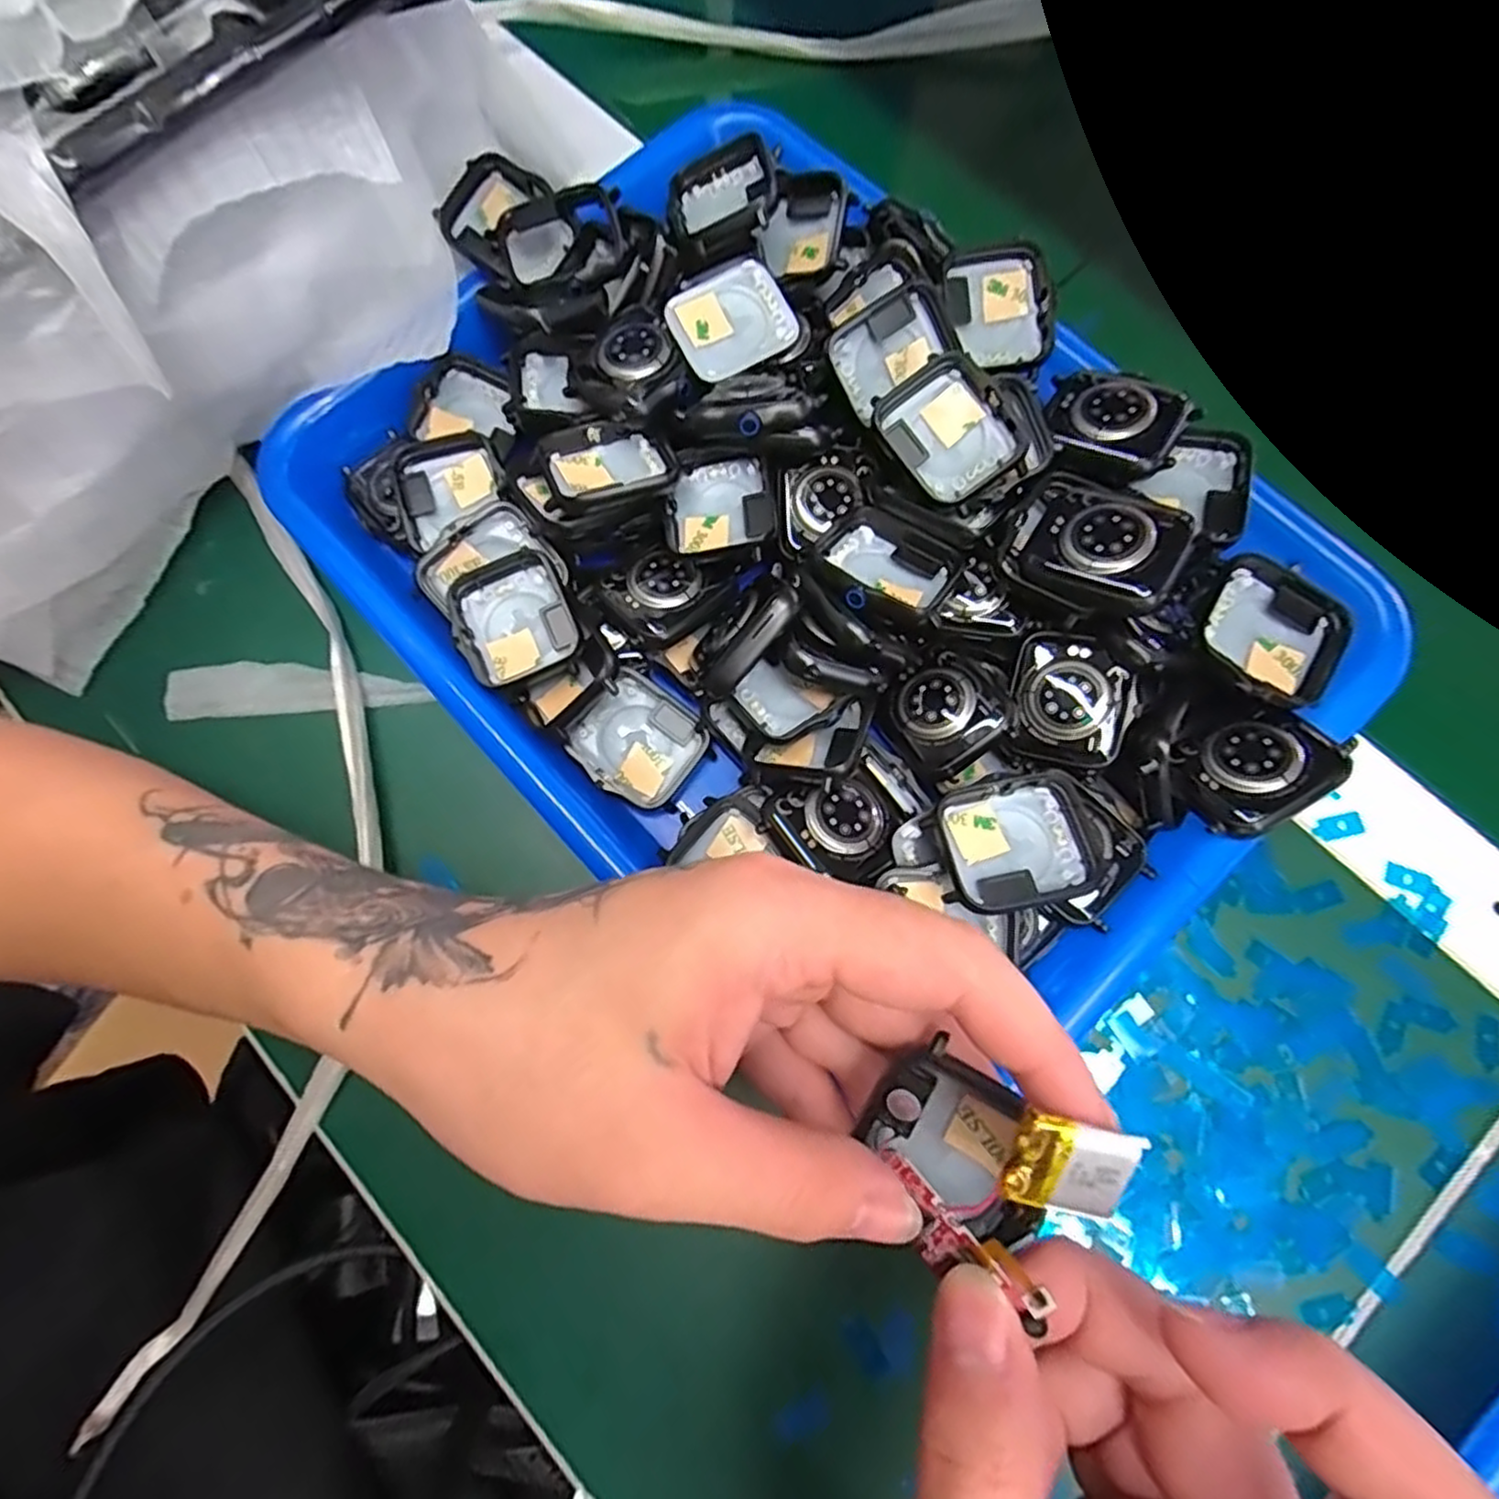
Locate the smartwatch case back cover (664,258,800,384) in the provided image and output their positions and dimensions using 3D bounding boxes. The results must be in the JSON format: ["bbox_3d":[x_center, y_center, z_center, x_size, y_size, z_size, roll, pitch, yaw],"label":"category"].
[{"bbox_3d":[-0.007,-0.144,0.239,0.039,0.009,0.033,-26,77,-6],"label":"smartwatch case back cover"}]

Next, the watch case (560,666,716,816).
[{"bbox_3d":[-0.037,-0.002,0.242,0.044,0.016,0.038,41,85,-9],"label":"watch case"}]

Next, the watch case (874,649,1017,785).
[{"bbox_3d":[0.063,-0.013,0.234,0.037,0.011,0.038,-39,64,8],"label":"watch case"}]

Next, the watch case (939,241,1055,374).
[{"bbox_3d":[0.087,-0.153,0.252,0.034,0.010,0.041,-13,98,0],"label":"watch case"}]

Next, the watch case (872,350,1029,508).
[{"bbox_3d":[0.065,-0.103,0.228,0.033,0.012,0.042,-35,78,-7],"label":"watch case"}]

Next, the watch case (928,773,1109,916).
[{"bbox_3d":[0.079,0.027,0.209,0.045,0.013,0.037,-13,76,-2],"label":"watch case"}]

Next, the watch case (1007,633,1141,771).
[{"bbox_3d":[0.102,-0.015,0.227,0.033,0.015,0.038,16,77,5],"label":"watch case"}]

